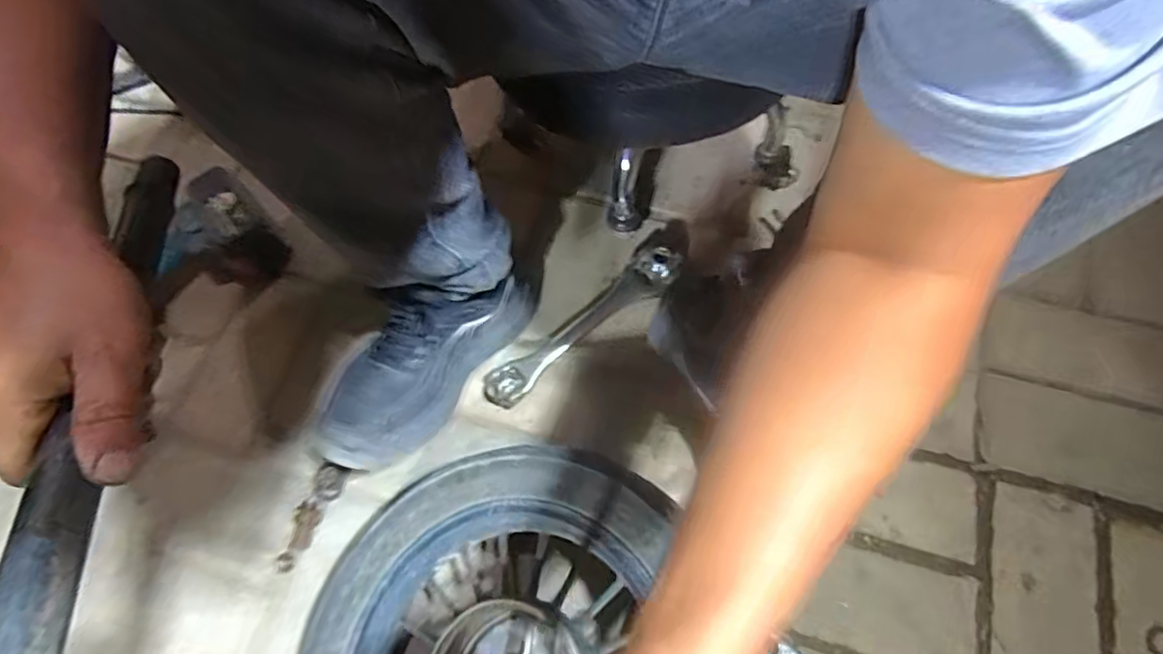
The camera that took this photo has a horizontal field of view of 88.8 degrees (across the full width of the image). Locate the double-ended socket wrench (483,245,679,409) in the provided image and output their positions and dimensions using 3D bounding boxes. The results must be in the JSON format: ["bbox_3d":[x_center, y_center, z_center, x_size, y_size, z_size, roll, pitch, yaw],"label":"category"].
[{"bbox_3d":[-0.001,-0.005,0.624,0.241,0.037,0.048,-37,69,-14],"label":"double-ended socket wrench"}]

